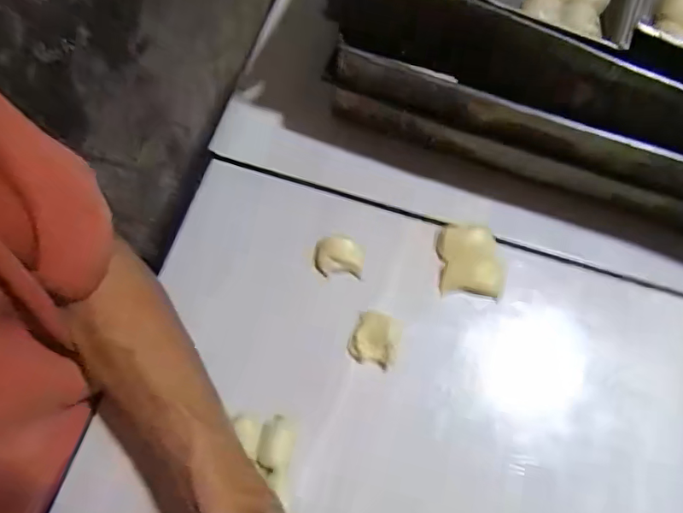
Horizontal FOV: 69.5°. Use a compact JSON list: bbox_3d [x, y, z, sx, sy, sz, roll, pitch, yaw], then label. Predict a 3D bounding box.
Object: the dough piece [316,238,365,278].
[{"bbox_3d":[-0.001,0.000,0.454,0.043,0.016,0.031,4,70,3],"label":"dough piece"}]

